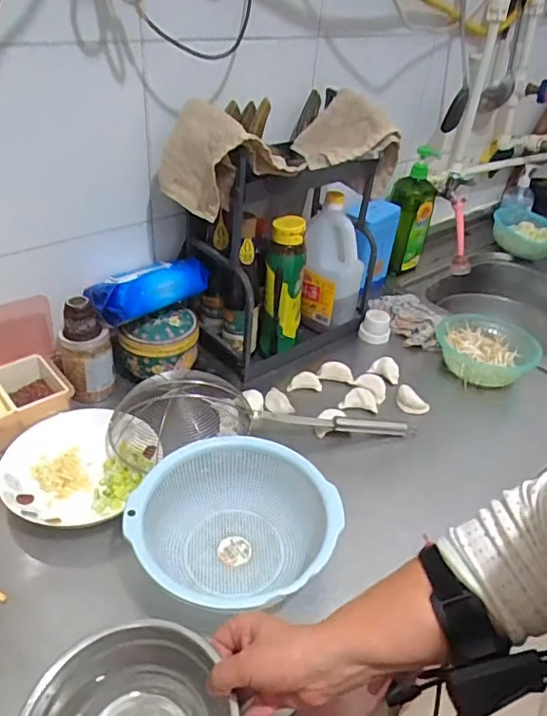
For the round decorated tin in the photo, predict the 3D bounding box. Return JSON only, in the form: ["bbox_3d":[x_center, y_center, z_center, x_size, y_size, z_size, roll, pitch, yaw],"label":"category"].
[{"bbox_3d":[-0.181,-0.029,0.878,0.124,0.081,0.106,0,37,-6],"label":"round decorated tin"}]

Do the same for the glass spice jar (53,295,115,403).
[{"bbox_3d":[-0.290,-0.020,0.822,0.068,0.159,0.074,3,36,-2],"label":"glass spice jar"}]

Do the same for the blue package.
[{"bbox_3d":[-0.192,-0.110,0.840,0.188,0.053,0.074,-28,47,-36],"label":"blue package"}]

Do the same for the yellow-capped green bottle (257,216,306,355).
[{"bbox_3d":[0.018,-0.120,0.917,0.071,0.225,0.077,6,36,2],"label":"yellow-capped green bottle"}]

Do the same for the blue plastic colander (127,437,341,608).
[{"bbox_3d":[-0.046,0.201,0.631,0.212,0.089,0.213,3,36,-2],"label":"blue plastic colander"}]

